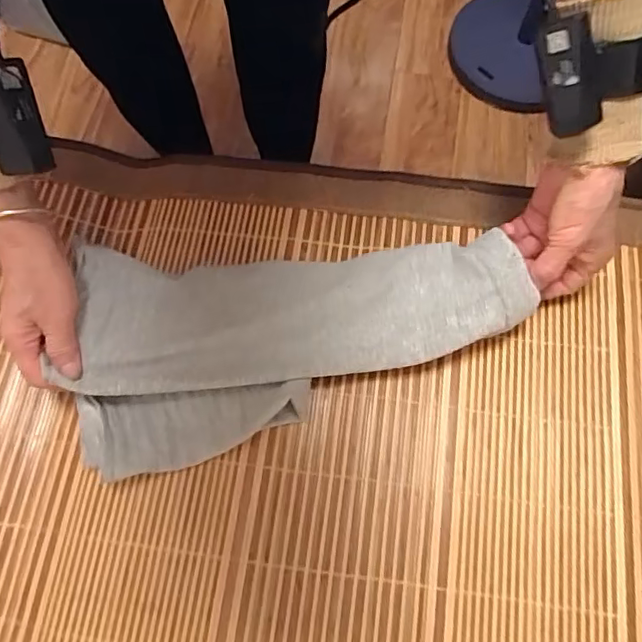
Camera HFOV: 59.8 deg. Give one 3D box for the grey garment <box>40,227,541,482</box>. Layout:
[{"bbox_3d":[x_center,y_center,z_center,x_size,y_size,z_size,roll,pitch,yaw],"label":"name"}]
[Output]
[{"bbox_3d":[-0.025,0.006,0.476,0.376,0.068,0.171,-14,71,-1],"label":"grey garment"}]

